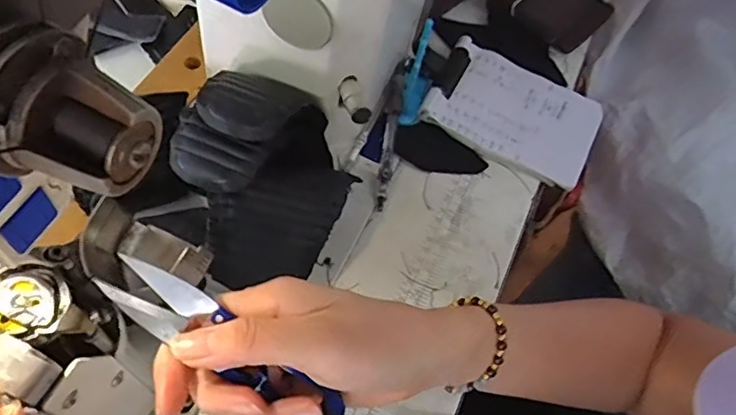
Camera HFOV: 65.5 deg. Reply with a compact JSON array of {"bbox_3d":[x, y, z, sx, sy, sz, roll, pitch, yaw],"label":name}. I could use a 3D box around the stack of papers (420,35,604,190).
[{"bbox_3d":[0.130,-0.087,0.514,0.146,0.026,0.105,26,60,12],"label":"stack of papers"}]

